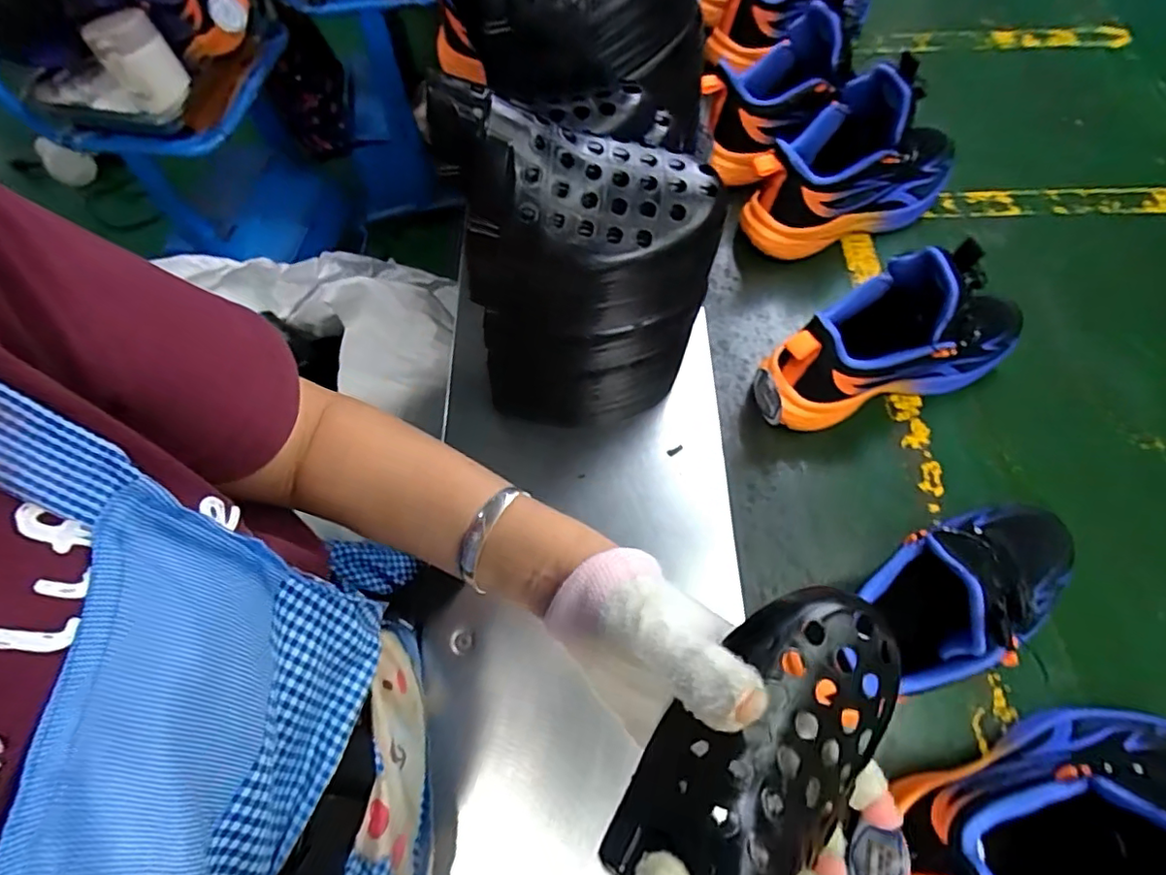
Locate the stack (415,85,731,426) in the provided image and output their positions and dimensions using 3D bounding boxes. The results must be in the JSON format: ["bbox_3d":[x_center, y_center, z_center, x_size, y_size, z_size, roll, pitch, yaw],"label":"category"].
[{"bbox_3d":[0.002,-0.100,0.397,0.162,0.230,0.077,-8,63,-2],"label":"stack"}]

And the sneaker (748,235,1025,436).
[{"bbox_3d":[0.266,-0.084,0.471,0.229,0.142,0.095,-22,66,-10],"label":"sneaker"}]

